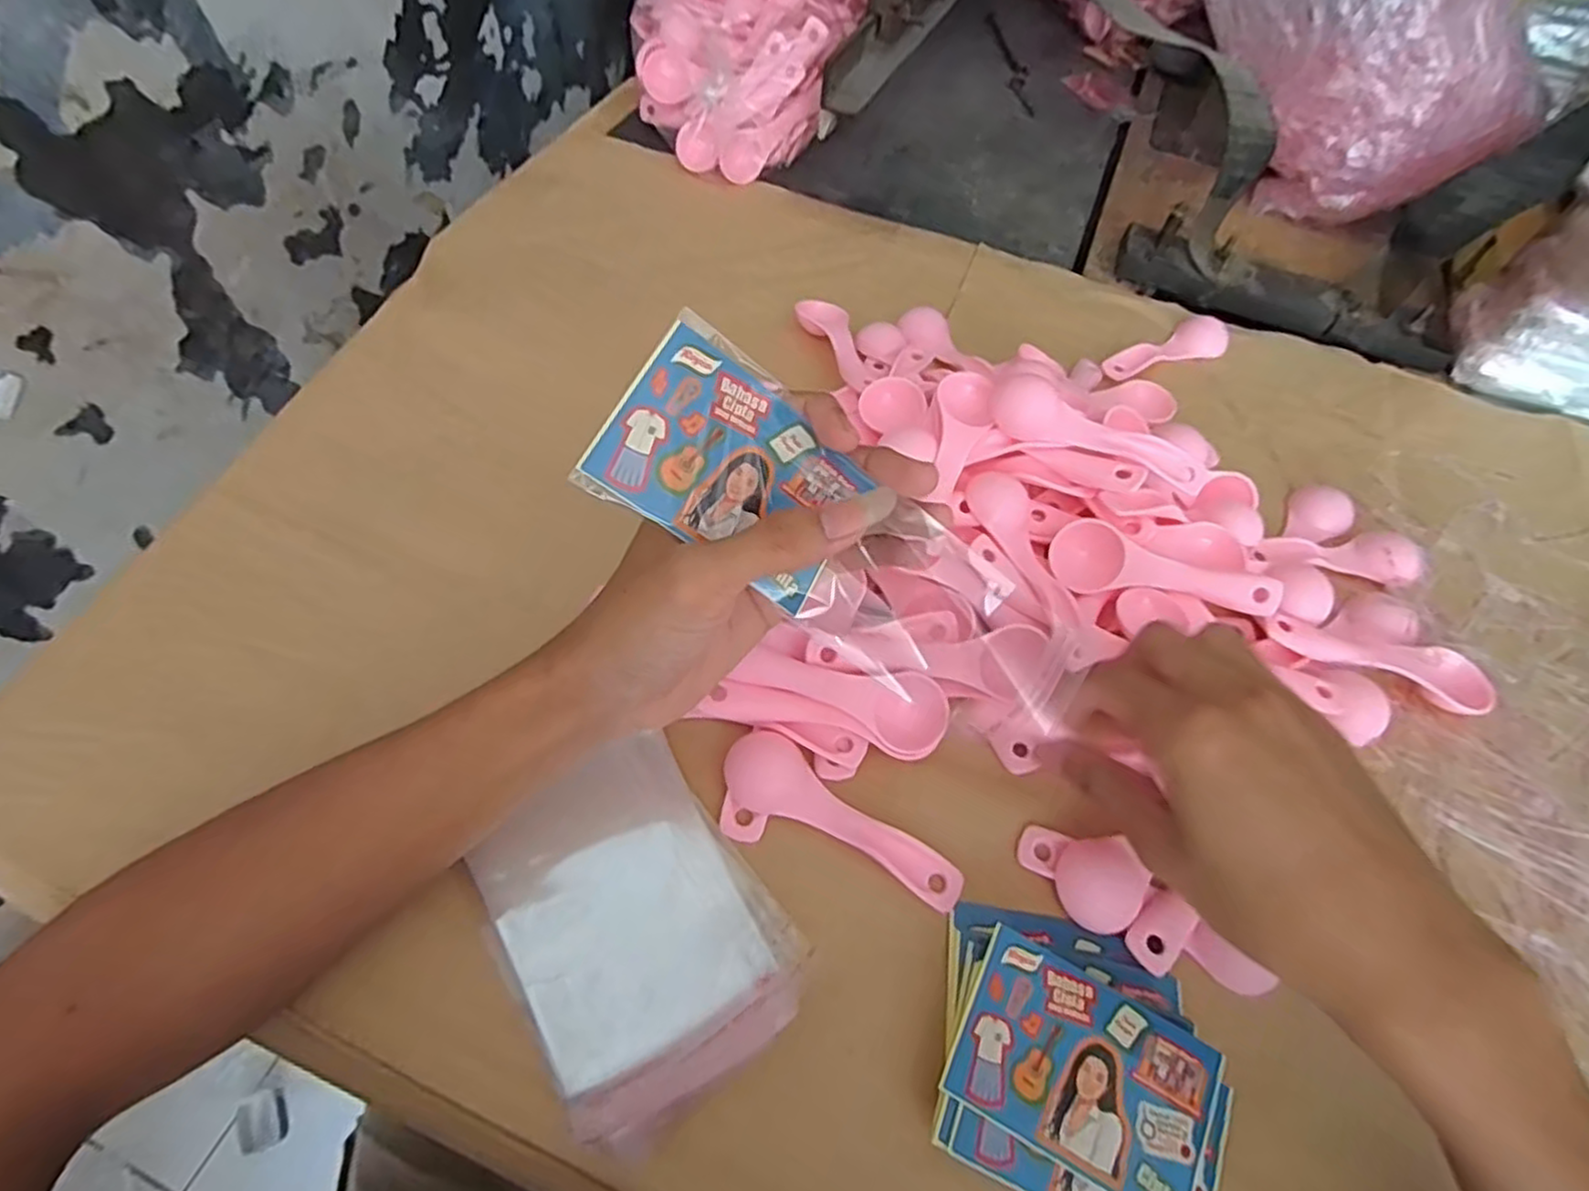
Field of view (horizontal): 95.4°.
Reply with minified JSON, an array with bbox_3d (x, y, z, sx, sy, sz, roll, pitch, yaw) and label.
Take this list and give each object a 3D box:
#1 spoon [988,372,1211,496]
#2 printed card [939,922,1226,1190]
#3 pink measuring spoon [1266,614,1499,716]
[{"bbox_3d":[0.153,-0.081,0.365,0.111,0.019,0.028,25,59,11],"label":"spoon"},{"bbox_3d":[0.106,0.172,0.261,0.091,0.004,0.060,29,64,7],"label":"printed card"},{"bbox_3d":[0.289,0.033,0.360,0.107,0.014,0.031,15,57,5],"label":"pink measuring spoon"}]

